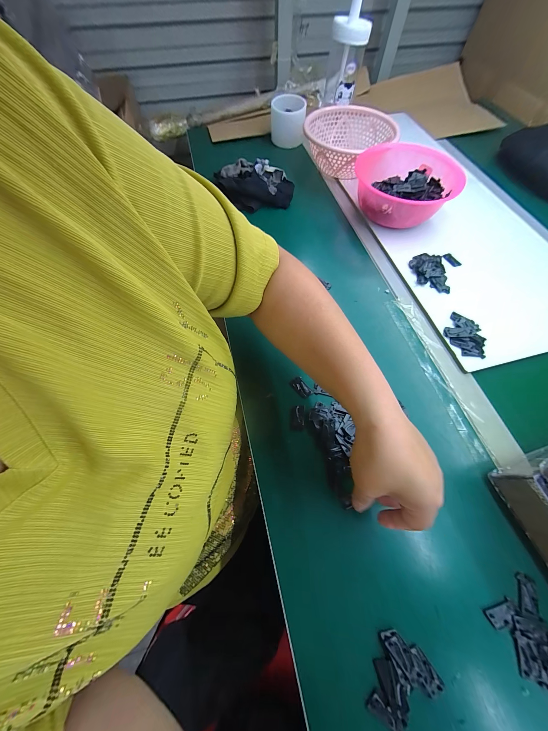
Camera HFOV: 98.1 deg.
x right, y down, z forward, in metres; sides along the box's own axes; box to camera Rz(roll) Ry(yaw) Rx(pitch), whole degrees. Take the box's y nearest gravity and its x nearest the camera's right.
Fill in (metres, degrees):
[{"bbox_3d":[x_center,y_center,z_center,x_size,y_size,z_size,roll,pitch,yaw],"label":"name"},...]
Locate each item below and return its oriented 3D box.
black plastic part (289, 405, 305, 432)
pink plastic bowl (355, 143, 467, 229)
[{"bbox_3d":[0.032,0.073,0.332,0.019,0.005,0.035,6,65,2],"label":"black plastic part"},{"bbox_3d":[0.258,-0.345,0.482,0.179,0.084,0.181,6,65,2],"label":"pink plastic bowl"}]

